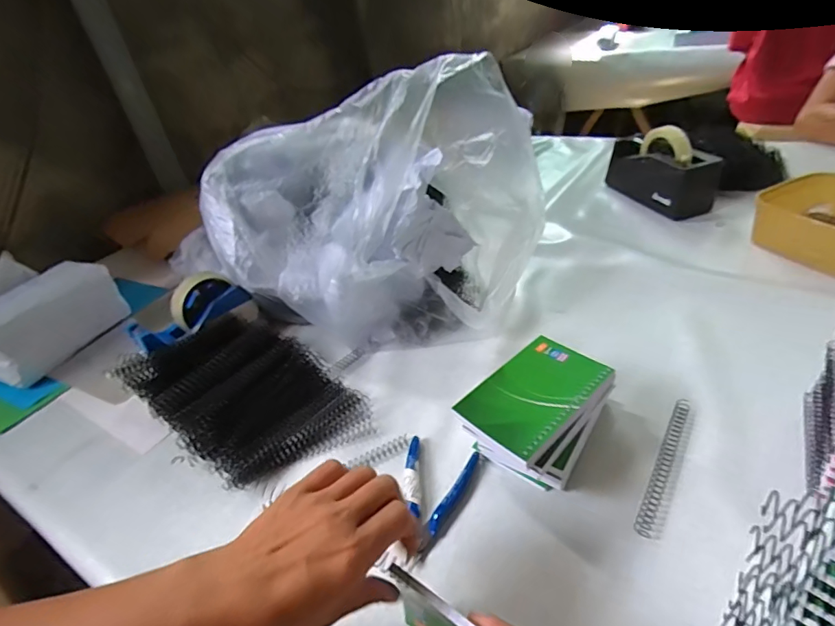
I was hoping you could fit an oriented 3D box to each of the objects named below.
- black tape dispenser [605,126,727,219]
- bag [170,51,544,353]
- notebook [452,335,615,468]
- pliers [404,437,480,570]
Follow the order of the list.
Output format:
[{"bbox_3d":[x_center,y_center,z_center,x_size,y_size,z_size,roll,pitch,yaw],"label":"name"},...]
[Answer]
[{"bbox_3d":[0.426,-0.255,0.830,0.081,0.122,0.194,-17,36,-9],"label":"black tape dispenser"},{"bbox_3d":[-0.063,-0.134,0.607,0.407,0.295,0.257,-3,37,11],"label":"bag"},{"bbox_3d":[0.103,0.071,0.411,0.128,0.013,0.081,-33,41,-27],"label":"notebook"},{"bbox_3d":[0.010,0.169,0.427,0.067,0.013,0.117,5,39,21],"label":"pliers"}]

